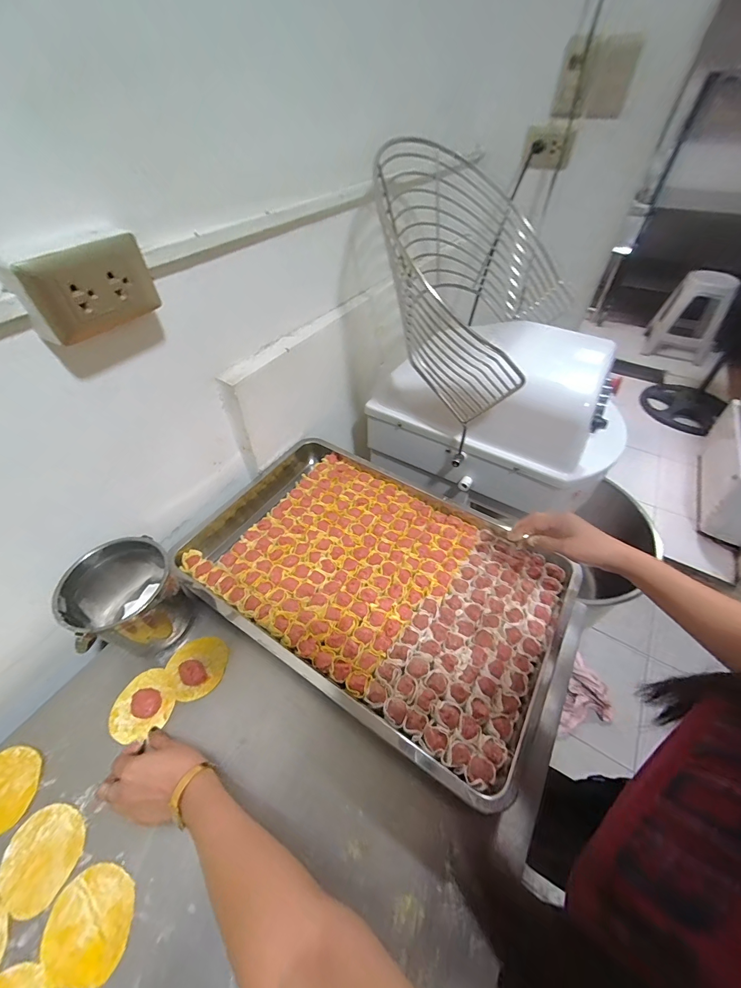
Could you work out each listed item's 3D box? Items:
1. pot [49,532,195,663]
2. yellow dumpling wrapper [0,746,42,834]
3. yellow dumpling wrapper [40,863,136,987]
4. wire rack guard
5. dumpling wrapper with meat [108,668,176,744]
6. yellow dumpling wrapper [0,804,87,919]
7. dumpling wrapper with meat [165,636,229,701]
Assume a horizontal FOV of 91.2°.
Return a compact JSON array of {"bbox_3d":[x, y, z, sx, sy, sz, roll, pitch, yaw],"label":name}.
[{"bbox_3d":[-0.342,0.151,0.525,0.124,0.140,0.119,0,51,0],"label":"pot"},{"bbox_3d":[-0.443,0.353,0.434,0.080,0.004,0.082,0,51,0],"label":"yellow dumpling wrapper"},{"bbox_3d":[-0.285,0.434,0.367,0.083,0.004,0.080,0,51,0],"label":"yellow dumpling wrapper"},{"bbox_3d":[0.172,-0.421,0.713,0.407,0.298,0.446,19,51,16],"label":"wire rack guard"},{"bbox_3d":[-0.305,0.280,0.480,0.073,0.012,0.076,-33,58,-24],"label":"dumpling wrapper with meat"},{"bbox_3d":[-0.363,0.399,0.399,0.081,0.006,0.081,0,51,0],"label":"yellow dumpling wrapper"},{"bbox_3d":[-0.249,0.244,0.520,0.079,0.035,0.082,0,51,0],"label":"dumpling wrapper with meat"}]

